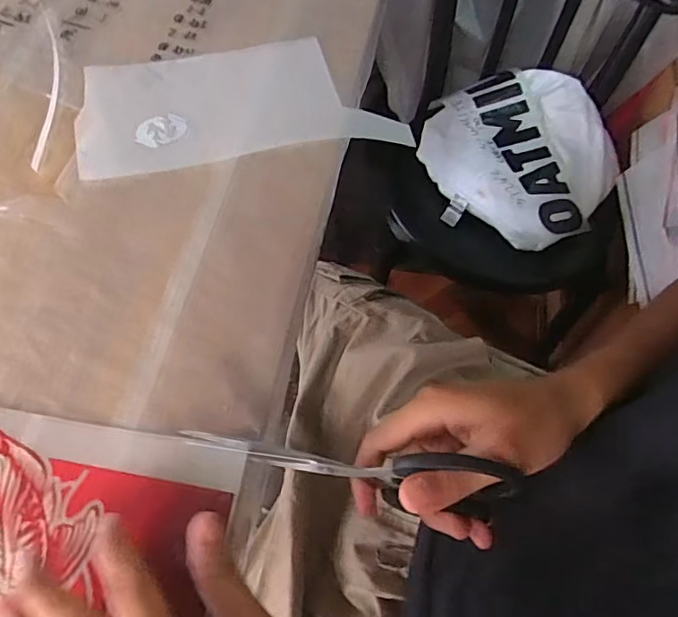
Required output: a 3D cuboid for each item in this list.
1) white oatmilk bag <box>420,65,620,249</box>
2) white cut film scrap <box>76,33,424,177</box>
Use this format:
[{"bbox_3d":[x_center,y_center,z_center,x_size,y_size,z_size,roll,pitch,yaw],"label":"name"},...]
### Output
[{"bbox_3d":[0.290,-0.252,0.857,0.307,0.067,0.293,25,64,9],"label":"white oatmilk bag"},{"bbox_3d":[-0.082,-0.174,0.447,0.253,0.019,0.120,-14,66,-9],"label":"white cut film scrap"}]

